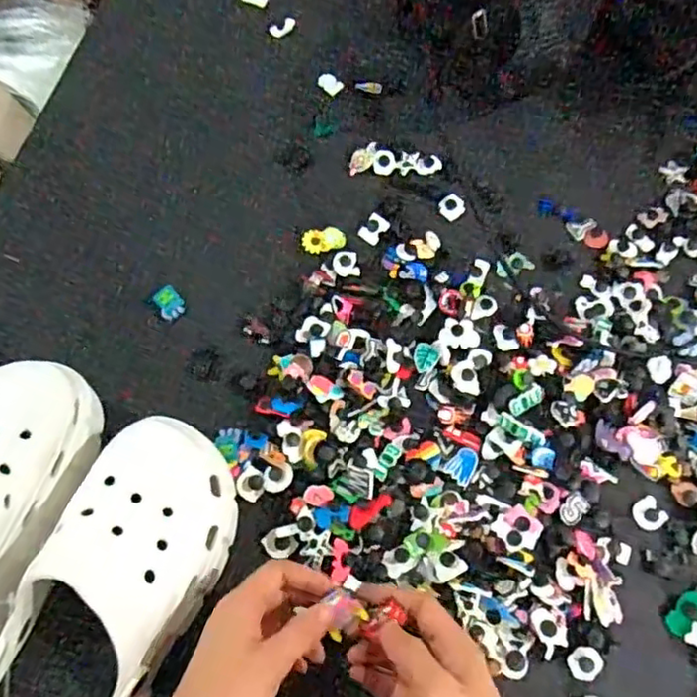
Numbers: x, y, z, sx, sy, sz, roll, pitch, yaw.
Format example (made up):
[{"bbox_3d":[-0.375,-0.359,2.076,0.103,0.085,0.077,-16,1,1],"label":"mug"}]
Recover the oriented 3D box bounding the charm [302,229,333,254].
[{"bbox_3d":[-0.031,-0.101,0.590,0.023,0.004,0.027,-28,70,-15],"label":"charm"}]

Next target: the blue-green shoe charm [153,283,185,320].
[{"bbox_3d":[-0.161,-0.041,0.564,0.024,0.004,0.029,-42,91,-23],"label":"blue-green shoe charm"}]

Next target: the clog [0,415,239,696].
[{"bbox_3d":[-0.152,0.159,0.421,0.107,0.088,0.232,18,68,4],"label":"clog"}]

